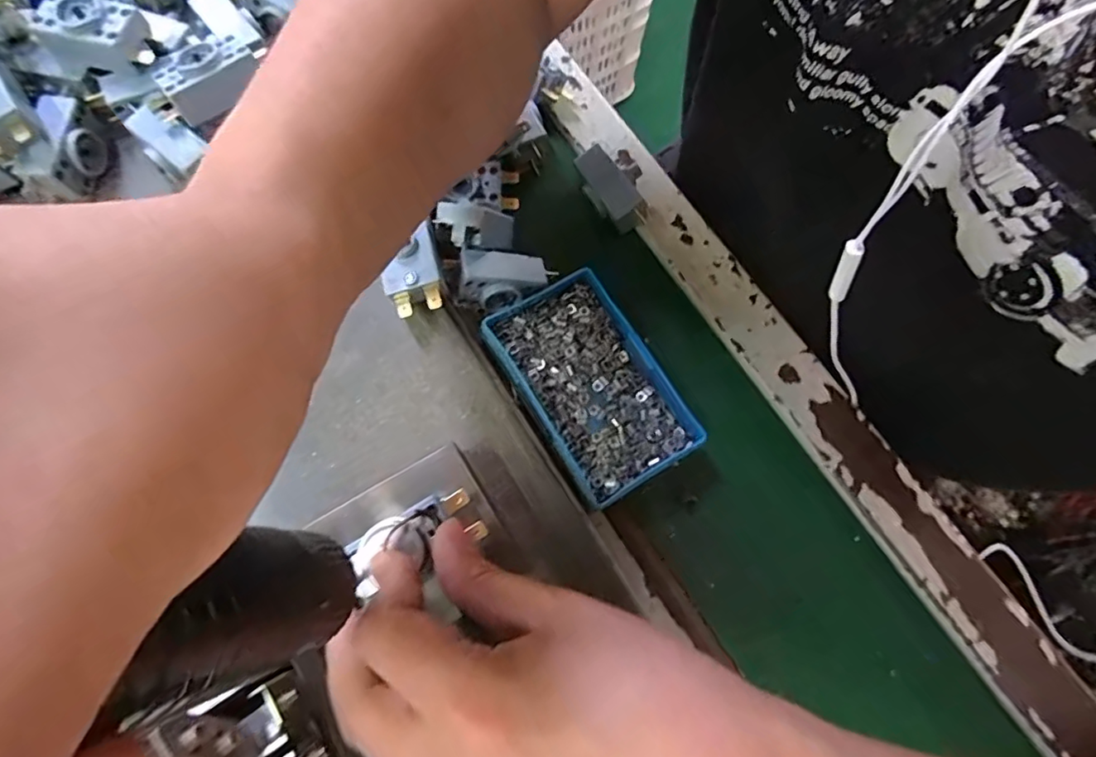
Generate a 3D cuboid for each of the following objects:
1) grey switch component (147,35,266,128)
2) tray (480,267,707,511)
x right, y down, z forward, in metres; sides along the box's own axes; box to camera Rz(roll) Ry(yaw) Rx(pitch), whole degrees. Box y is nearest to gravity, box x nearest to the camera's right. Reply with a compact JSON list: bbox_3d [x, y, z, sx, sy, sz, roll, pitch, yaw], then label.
[{"bbox_3d":[-0.172,-0.157,0.286,0.050,0.018,0.027,-40,78,-13],"label":"grey switch component"},{"bbox_3d":[0.024,0.002,0.301,0.072,0.023,0.114,-31,76,-11],"label":"tray"}]

